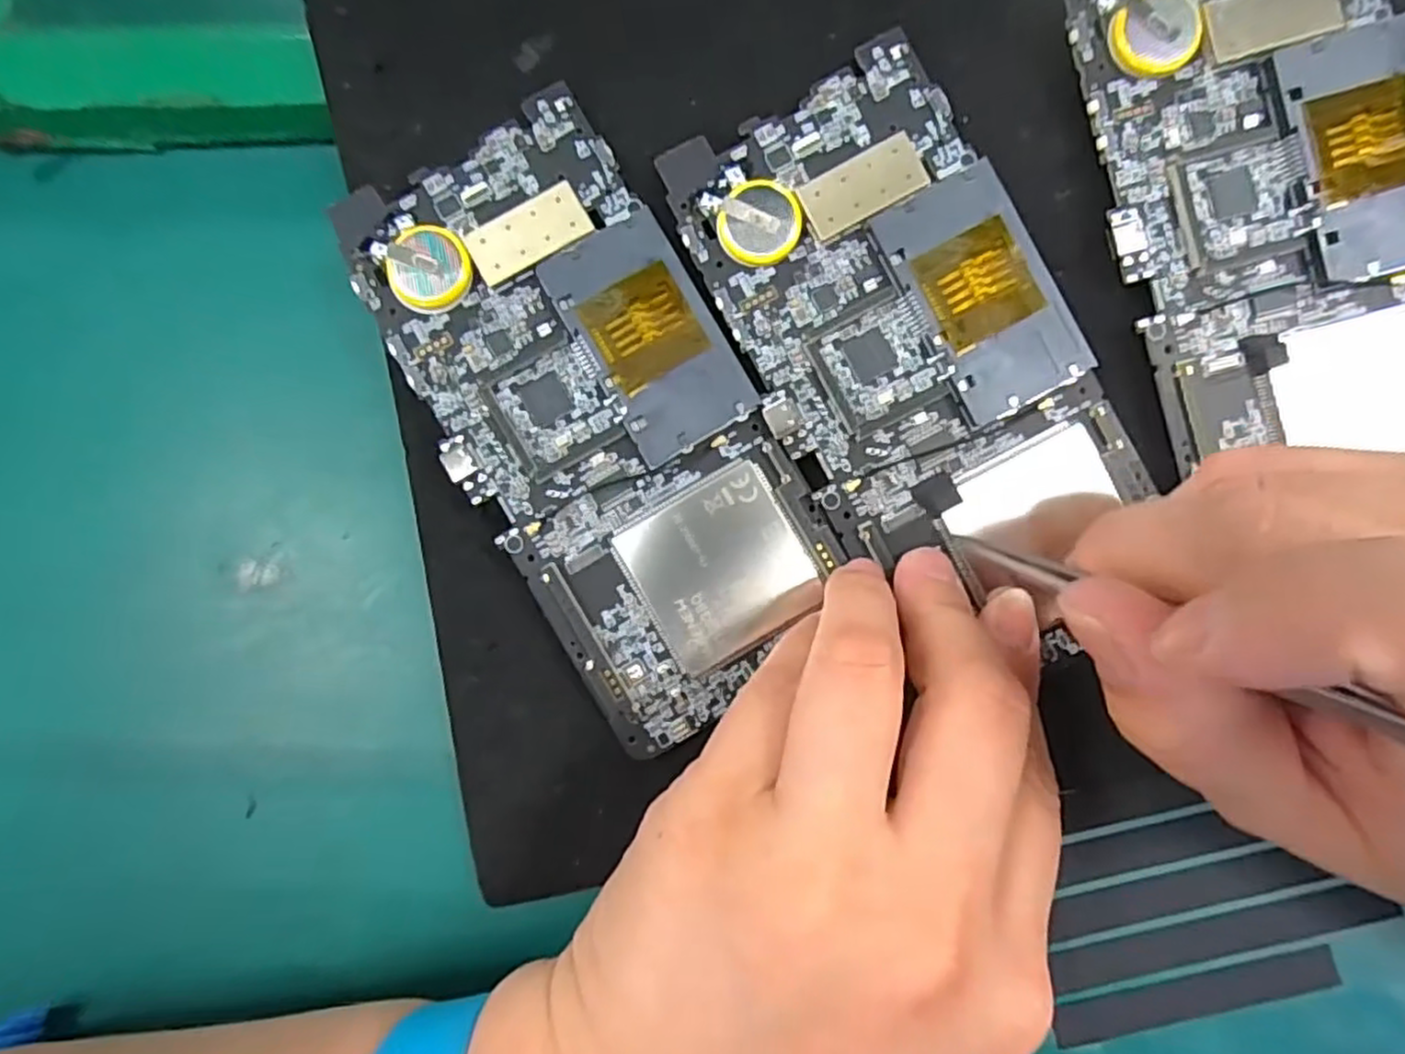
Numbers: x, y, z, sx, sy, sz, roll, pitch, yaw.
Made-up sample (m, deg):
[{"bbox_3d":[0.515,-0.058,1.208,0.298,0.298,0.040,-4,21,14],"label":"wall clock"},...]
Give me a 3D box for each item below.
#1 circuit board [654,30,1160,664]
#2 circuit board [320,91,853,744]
[{"bbox_3d":[0.051,-0.043,0.180,0.071,0.009,0.136,-28,88,0],"label":"circuit board"},{"bbox_3d":[-0.025,-0.025,0.181,0.071,0.006,0.148,-29,81,-1],"label":"circuit board"}]

